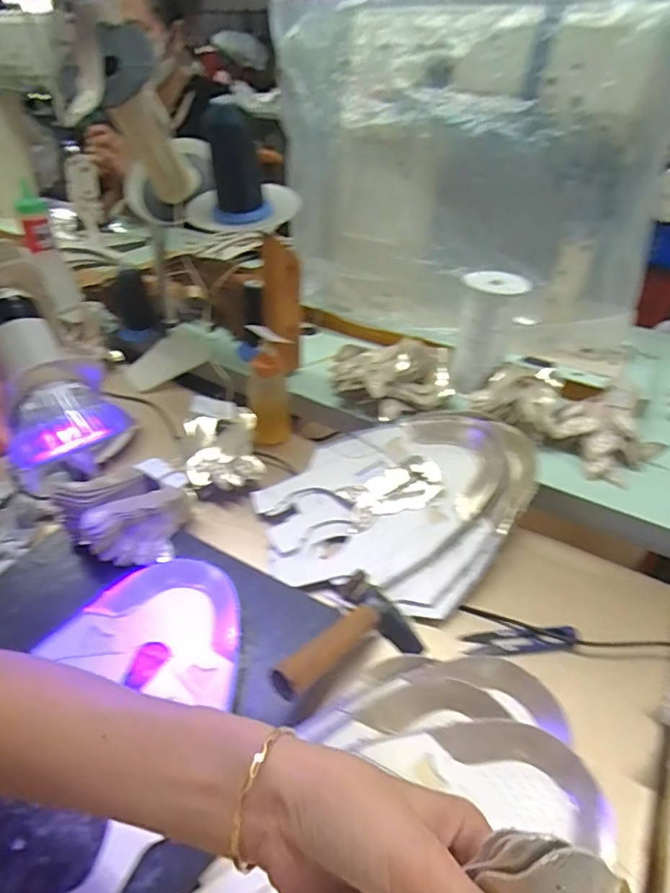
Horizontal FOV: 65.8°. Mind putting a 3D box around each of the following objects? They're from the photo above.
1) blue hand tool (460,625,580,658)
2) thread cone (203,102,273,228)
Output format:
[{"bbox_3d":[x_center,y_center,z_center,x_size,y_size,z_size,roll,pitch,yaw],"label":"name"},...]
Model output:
[{"bbox_3d":[0.166,0.171,0.458,0.099,0.004,0.024,-4,39,-5],"label":"blue hand tool"},{"bbox_3d":[-0.107,-0.308,0.572,0.066,0.115,0.062,-6,38,-9],"label":"thread cone"}]

